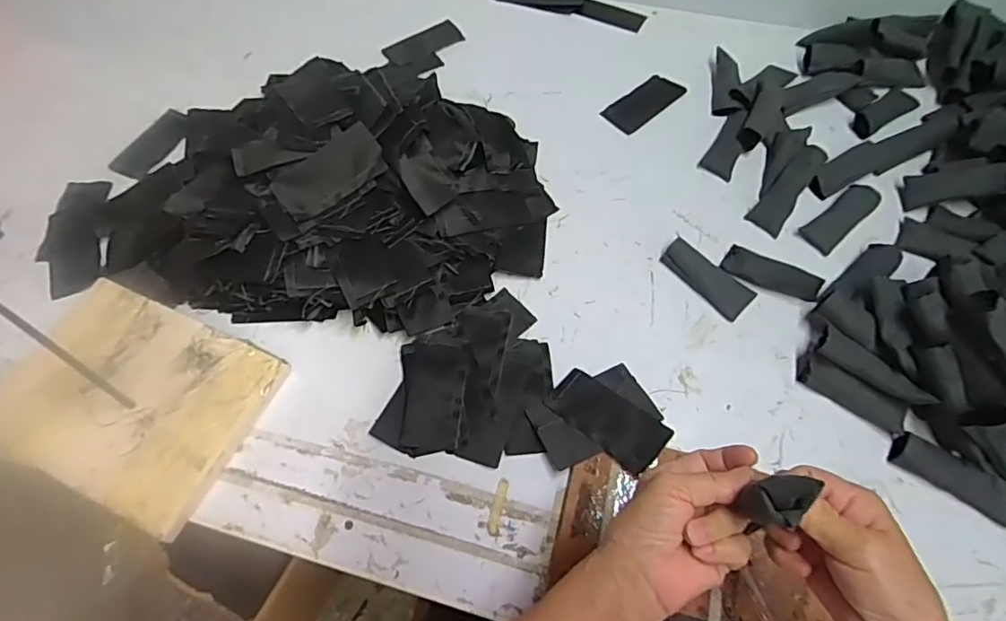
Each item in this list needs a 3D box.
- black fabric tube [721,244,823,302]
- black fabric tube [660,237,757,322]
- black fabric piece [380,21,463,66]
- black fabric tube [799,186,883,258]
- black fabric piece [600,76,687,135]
[{"bbox_3d":[0.290,-0.041,0.605,0.098,0.026,0.036,35,68,19],"label":"black fabric tube"},{"bbox_3d":[0.224,-0.036,0.618,0.042,0.013,0.103,-38,67,-17],"label":"black fabric tube"},{"bbox_3d":[-0.115,-0.390,0.821,0.115,0.011,0.047,-33,65,-15],"label":"black fabric piece"},{"bbox_3d":[0.384,-0.107,0.636,0.101,0.017,0.037,-38,67,-17],"label":"black fabric tube"},{"bbox_3d":[0.189,-0.279,0.754,0.109,0.006,0.057,-37,67,-17],"label":"black fabric piece"}]

